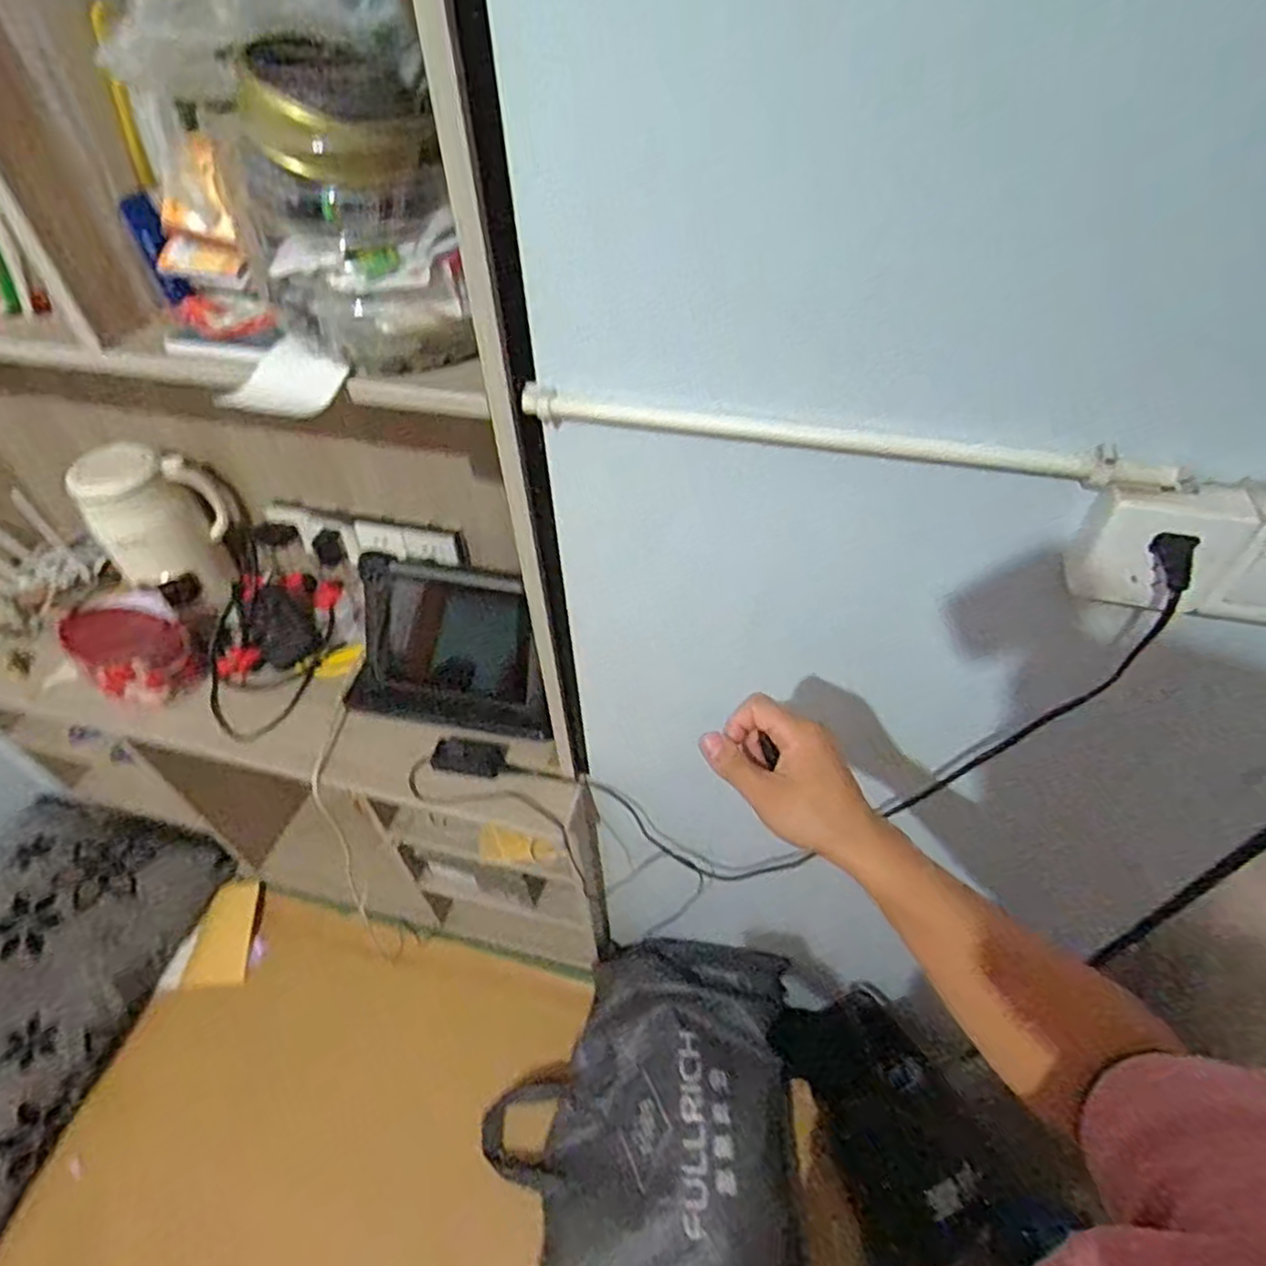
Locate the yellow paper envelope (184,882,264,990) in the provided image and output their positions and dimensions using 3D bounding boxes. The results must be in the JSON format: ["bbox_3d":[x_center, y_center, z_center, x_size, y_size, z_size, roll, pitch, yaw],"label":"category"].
[{"bbox_3d":[-0.900,0.662,1.547,0.116,0.014,0.209,3,67,-13],"label":"yellow paper envelope"}]

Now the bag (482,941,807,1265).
[{"bbox_3d":[0.015,0.903,1.222,0.518,0.187,0.621,0,48,3],"label":"bag"}]

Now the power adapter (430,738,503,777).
[{"bbox_3d":[-0.242,0.182,1.023,0.102,0.028,0.040,3,48,6],"label":"power adapter"}]

